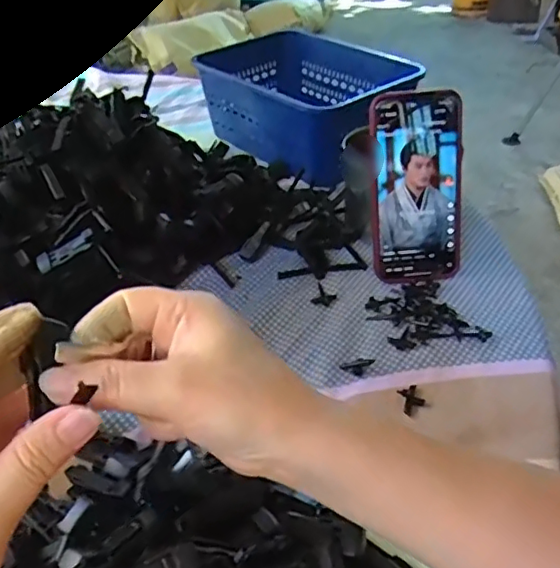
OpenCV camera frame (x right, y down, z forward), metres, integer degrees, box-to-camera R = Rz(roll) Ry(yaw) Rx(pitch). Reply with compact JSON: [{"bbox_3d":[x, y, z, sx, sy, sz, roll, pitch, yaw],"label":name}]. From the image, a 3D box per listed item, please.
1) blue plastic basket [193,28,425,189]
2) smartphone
[{"bbox_3d":[0.026,-0.228,0.725,0.178,0.092,0.250,-32,49,-31],"label":"blue plastic basket"},{"bbox_3d":[0.118,-0.081,0.503,0.077,0.157,0.007,-4,16,-2],"label":"smartphone"}]

